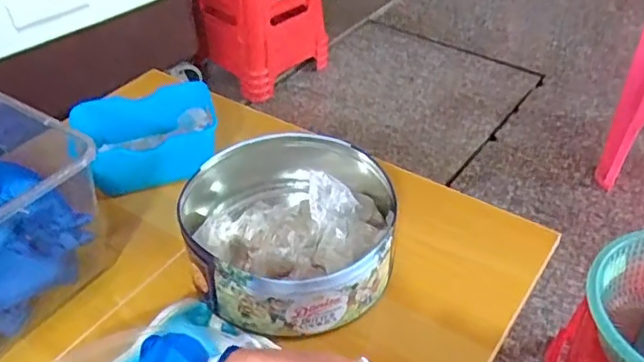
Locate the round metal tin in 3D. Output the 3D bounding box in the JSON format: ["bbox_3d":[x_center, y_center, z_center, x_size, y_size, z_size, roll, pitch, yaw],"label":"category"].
[{"bbox_3d":[-0.031,0.040,0.542,0.184,0.074,0.191,-1,42,1],"label":"round metal tin"}]

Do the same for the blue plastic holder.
[{"bbox_3d":[-0.194,-0.050,0.659,0.154,0.057,0.112,-16,44,-15],"label":"blue plastic holder"}]

